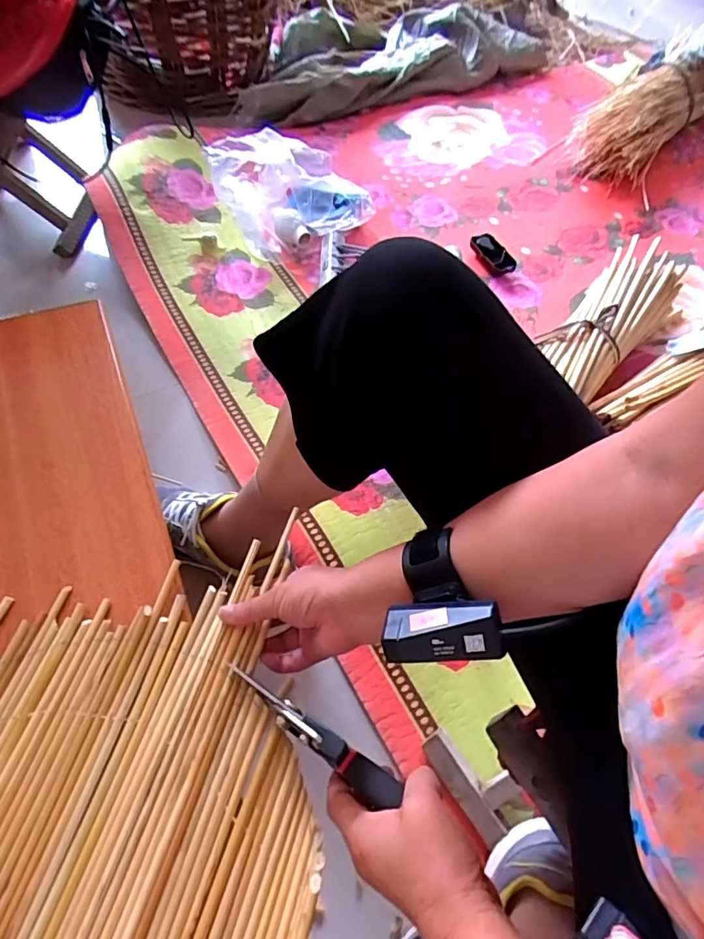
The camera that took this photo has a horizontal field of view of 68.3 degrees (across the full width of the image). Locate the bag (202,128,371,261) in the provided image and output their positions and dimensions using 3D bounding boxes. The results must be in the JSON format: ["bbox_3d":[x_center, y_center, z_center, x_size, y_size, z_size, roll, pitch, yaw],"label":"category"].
[{"bbox_3d":[-0.106,-0.538,0.995,0.286,0.162,0.194,-33,67,-22],"label":"bag"}]

